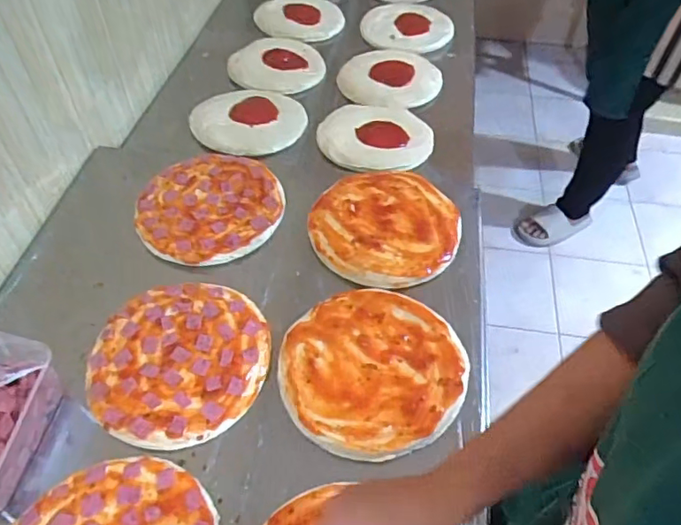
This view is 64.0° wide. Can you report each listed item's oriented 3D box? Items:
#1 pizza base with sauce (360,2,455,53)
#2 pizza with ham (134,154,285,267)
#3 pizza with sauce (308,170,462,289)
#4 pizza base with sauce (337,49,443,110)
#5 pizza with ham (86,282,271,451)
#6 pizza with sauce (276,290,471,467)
[{"bbox_3d":[0.146,-0.520,1.197,0.196,0.010,0.178,3,51,3],"label":"pizza base with sauce"},{"bbox_3d":[-0.181,-0.080,0.755,0.194,0.021,0.188,0,51,0],"label":"pizza with ham"},{"bbox_3d":[0.062,-0.057,0.732,0.188,0.015,0.197,0,51,0],"label":"pizza with sauce"},{"bbox_3d":[0.107,-0.371,1.068,0.178,0.022,0.208,37,60,27],"label":"pizza base with sauce"},{"bbox_3d":[-0.183,0.110,0.619,0.188,0.029,0.196,0,51,0],"label":"pizza with ham"},{"bbox_3d":[0.037,0.115,0.607,0.202,0.017,0.190,0,51,0],"label":"pizza with sauce"}]

